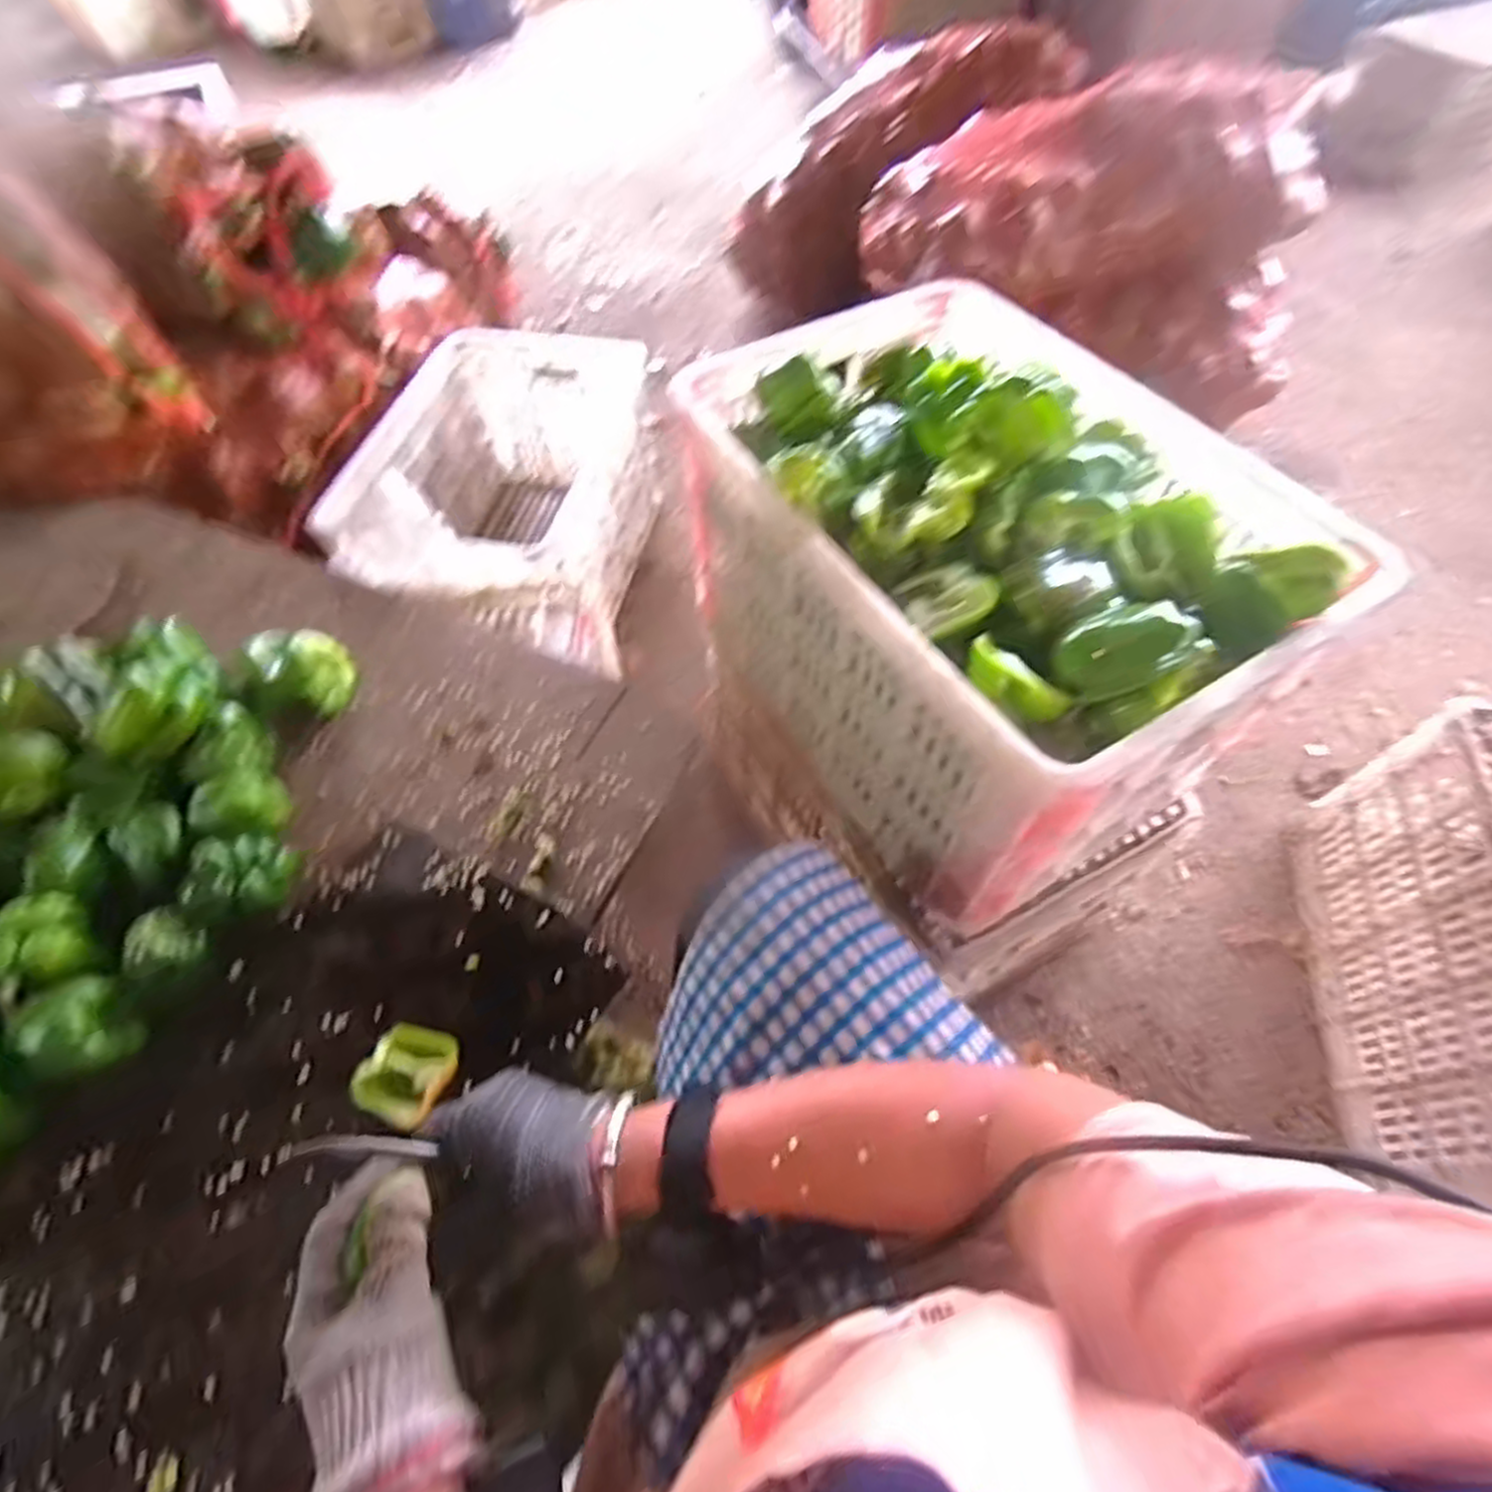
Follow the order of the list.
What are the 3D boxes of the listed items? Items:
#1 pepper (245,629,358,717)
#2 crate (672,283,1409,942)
[{"bbox_3d":[-0.429,-0.062,0.718,0.075,0.083,0.077,-1,58,1],"label":"pepper"},{"bbox_3d":[0.197,-0.156,0.713,0.356,0.315,0.519,-27,61,-15],"label":"crate"}]

